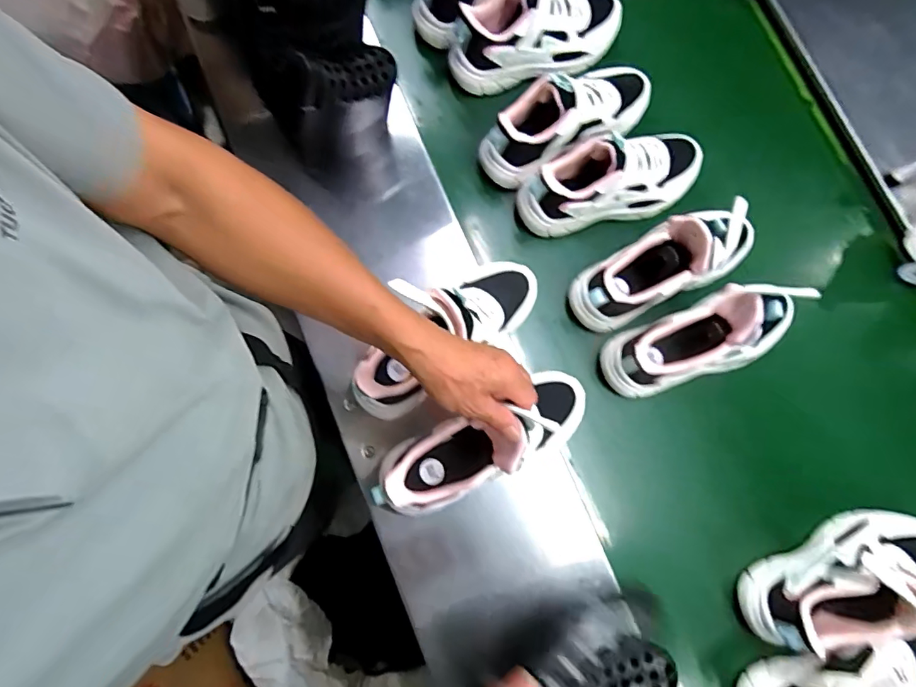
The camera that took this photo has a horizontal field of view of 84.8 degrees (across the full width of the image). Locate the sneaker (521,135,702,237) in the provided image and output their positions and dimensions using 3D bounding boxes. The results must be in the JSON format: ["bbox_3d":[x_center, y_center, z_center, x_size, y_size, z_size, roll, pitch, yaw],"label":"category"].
[{"bbox_3d":[0.201,-0.219,0.646,0.242,0.101,0.092,-12,78,-3],"label":"sneaker"}]

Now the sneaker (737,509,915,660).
[{"bbox_3d":[0.452,0.268,0.565,0.235,0.144,0.086,-26,79,-6],"label":"sneaker"}]

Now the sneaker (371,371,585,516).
[{"bbox_3d":[0.033,0.102,0.524,0.248,0.141,0.078,-22,78,-12],"label":"sneaker"}]

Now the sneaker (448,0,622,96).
[{"bbox_3d":[0.107,-0.434,0.684,0.240,0.102,0.090,-16,78,-4],"label":"sneaker"}]

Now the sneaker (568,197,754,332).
[{"bbox_3d":[0.267,-0.098,0.610,0.245,0.123,0.077,-20,78,-4],"label":"sneaker"}]

